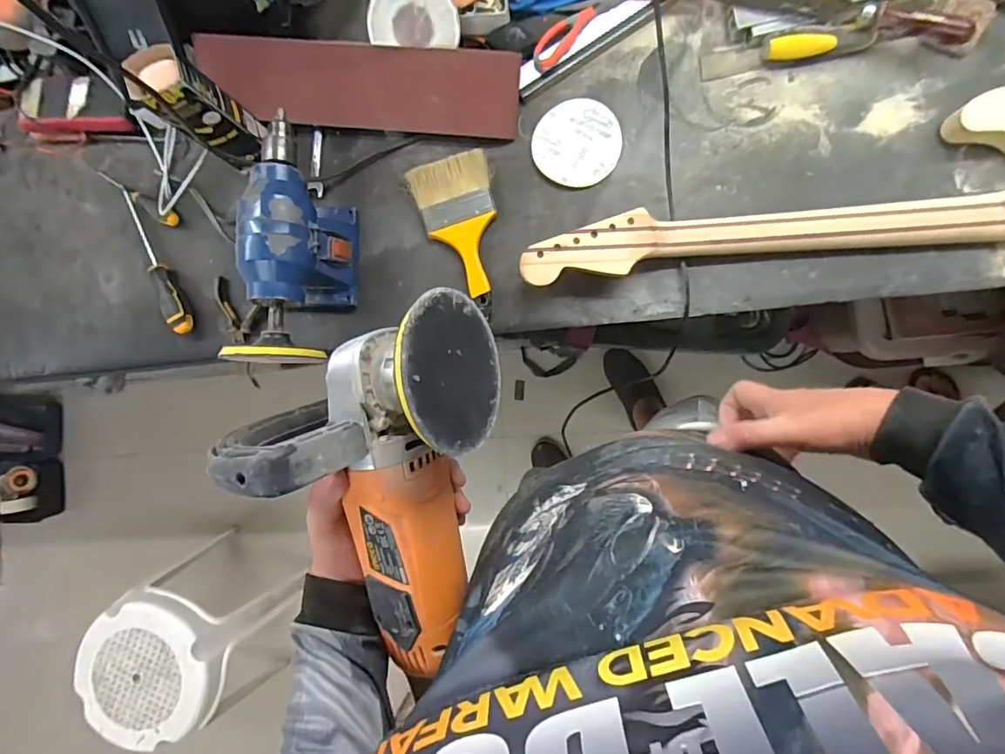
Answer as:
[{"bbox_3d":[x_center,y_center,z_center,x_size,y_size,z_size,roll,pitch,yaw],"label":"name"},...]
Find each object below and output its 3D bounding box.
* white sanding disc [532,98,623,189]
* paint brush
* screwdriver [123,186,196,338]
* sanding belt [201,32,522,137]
[{"bbox_3d":[0.100,-0.313,0.681,0.112,0.007,0.117,0,88,4],"label":"white sanding disc"},{"bbox_3d":[-0.048,-0.192,0.694,0.104,0.025,0.208,-18,86,8],"label":"paint brush"},{"bbox_3d":[-0.515,-0.173,0.754,0.028,0.035,0.233,-27,85,7],"label":"screwdriver"},{"bbox_3d":[-0.197,-0.394,0.693,0.435,0.031,0.100,9,124,9],"label":"sanding belt"}]

